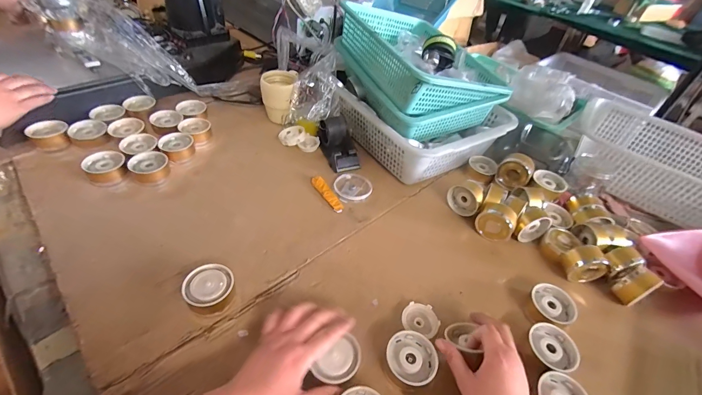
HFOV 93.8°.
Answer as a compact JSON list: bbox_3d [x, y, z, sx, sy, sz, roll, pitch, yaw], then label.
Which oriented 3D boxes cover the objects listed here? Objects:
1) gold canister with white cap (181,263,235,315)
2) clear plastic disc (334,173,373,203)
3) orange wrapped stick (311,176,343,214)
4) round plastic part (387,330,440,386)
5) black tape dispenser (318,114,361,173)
[{"bbox_3d":[-0.202,0.130,0.472,0.065,0.034,0.063,5,43,-5],"label":"gold canister with white cap"},{"bbox_3d":[0.005,-0.023,0.683,0.075,0.006,0.074,5,43,-5],"label":"clear plastic disc"},{"bbox_3d":[-0.048,-0.008,0.663,0.024,0.007,0.104,-19,50,-27],"label":"orange wrapped stick"},{"bbox_3d":[0.082,0.218,0.446,0.066,0.023,0.064,5,43,-5],"label":"round plastic part"},{"bbox_3d":[-0.023,-0.119,0.734,0.069,0.063,0.140,-10,47,-19],"label":"black tape dispenser"}]

